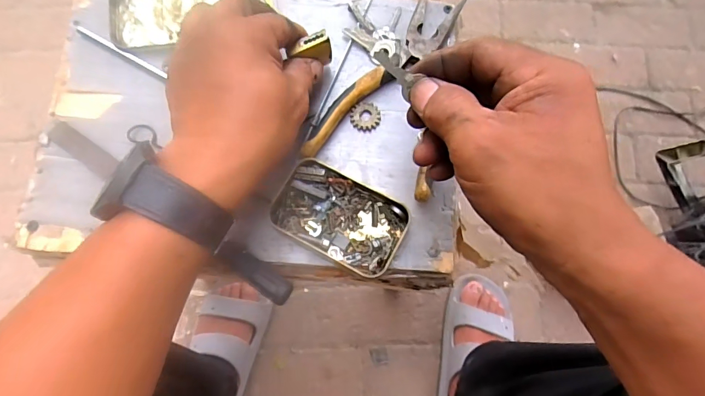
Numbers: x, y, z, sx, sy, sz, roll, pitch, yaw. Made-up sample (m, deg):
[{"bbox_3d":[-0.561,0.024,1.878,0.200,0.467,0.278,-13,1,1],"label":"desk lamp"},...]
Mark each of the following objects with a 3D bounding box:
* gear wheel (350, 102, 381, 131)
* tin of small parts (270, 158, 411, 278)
[{"bbox_3d":[0.011,-0.066,0.330,0.024,0.004,0.023,0,76,0],"label":"gear wheel"},{"bbox_3d":[-0.008,0.014,0.302,0.092,0.019,0.058,28,78,6],"label":"tin of small parts"}]

